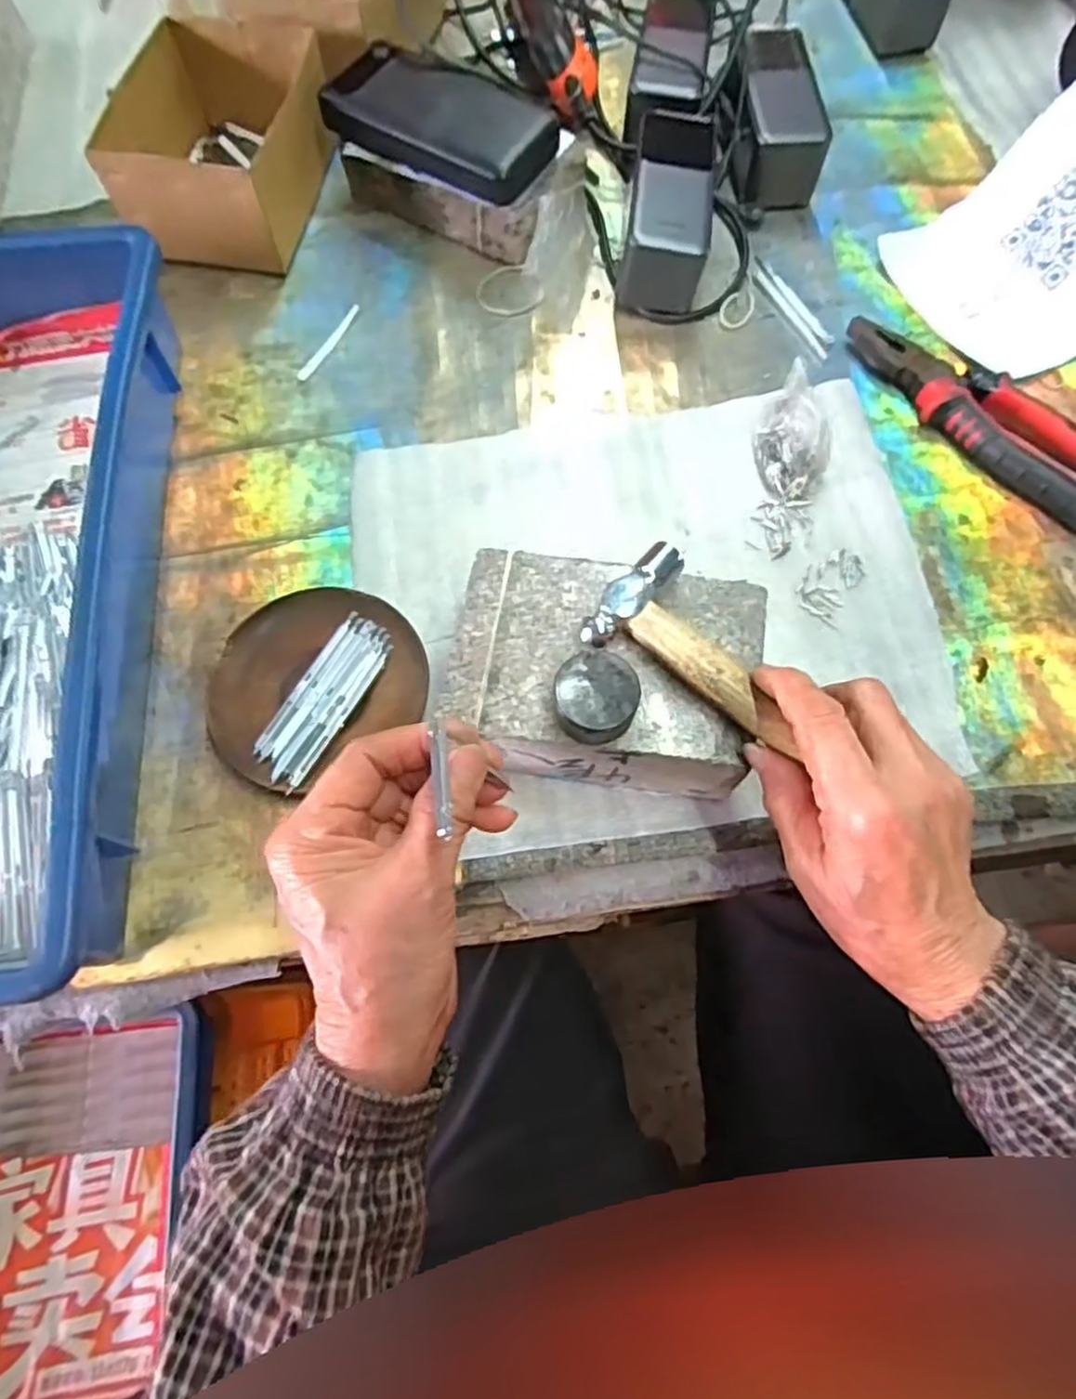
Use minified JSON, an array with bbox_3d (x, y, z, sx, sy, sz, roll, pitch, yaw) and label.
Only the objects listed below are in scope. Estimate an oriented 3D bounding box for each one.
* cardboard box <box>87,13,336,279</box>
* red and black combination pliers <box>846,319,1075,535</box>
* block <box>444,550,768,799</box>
[{"bbox_3d":[-0.216,-0.395,0.515,0.121,0.070,0.177,11,68,3],"label":"cardboard box"},{"bbox_3d":[0.290,-0.180,0.467,0.053,0.025,0.208,-37,73,-15],"label":"red and black combination pliers"},{"bbox_3d":[0.032,-0.010,0.373,0.147,0.057,0.105,8,68,2],"label":"block"}]

